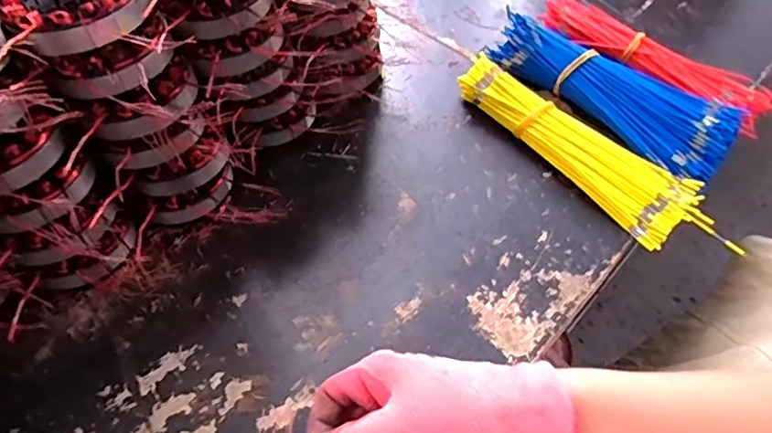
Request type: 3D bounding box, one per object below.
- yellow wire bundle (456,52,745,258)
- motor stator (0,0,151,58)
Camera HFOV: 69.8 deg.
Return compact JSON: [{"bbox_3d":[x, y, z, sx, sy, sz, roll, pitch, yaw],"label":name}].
[{"bbox_3d":[0.180,-0.062,0.504,0.067,0.034,0.266,-33,61,-24],"label":"yellow wire bundle"},{"bbox_3d":[-0.199,-0.140,0.357,0.085,0.026,0.084,-16,56,-14],"label":"motor stator"}]

